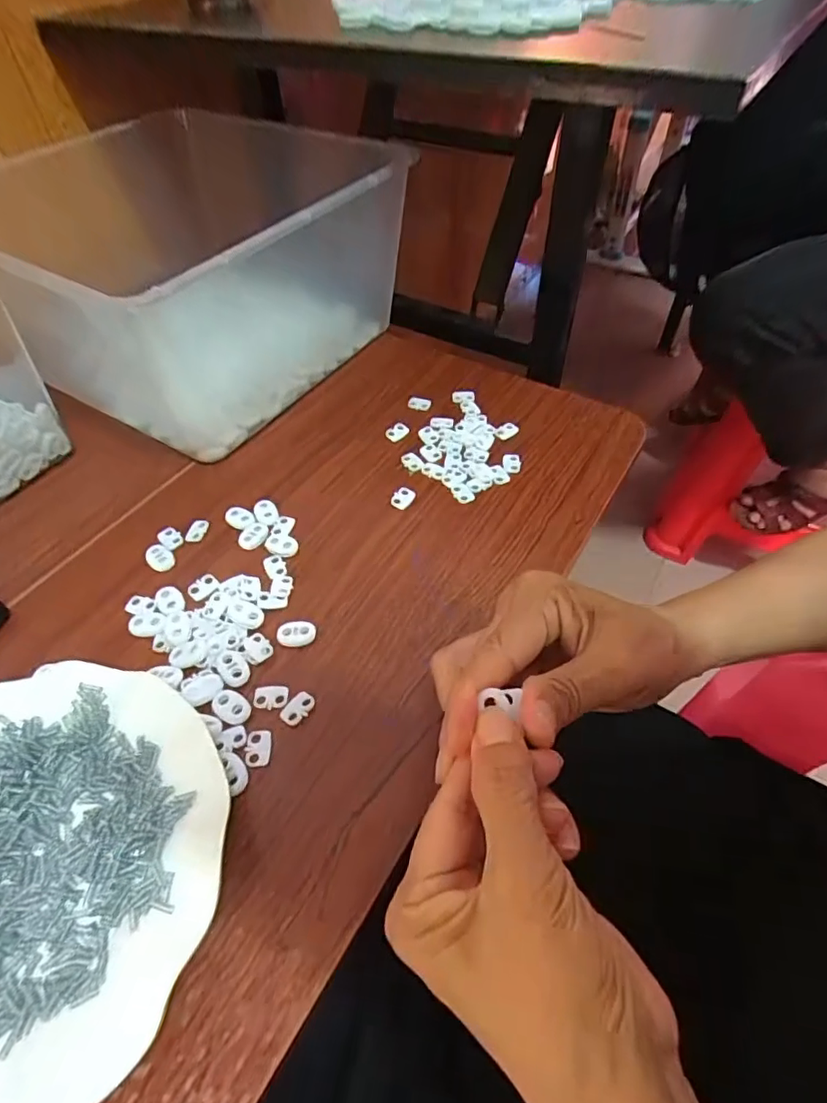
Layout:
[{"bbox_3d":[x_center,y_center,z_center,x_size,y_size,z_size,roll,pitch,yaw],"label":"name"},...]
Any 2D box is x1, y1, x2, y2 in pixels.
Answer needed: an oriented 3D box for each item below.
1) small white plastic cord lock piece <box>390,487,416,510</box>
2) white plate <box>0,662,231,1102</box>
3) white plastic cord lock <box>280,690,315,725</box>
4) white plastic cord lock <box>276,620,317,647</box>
[{"bbox_3d":[-0.007,-0.039,0.397,0.014,0.005,0.019,18,53,15],"label":"small white plastic cord lock piece"},{"bbox_3d":[-0.176,0.142,0.246,0.176,0.021,0.179,0,50,1],"label":"white plate"},{"bbox_3d":[-0.063,0.085,0.302,0.013,0.004,0.019,24,55,19],"label":"white plastic cord lock"},{"bbox_3d":[-0.069,0.049,0.329,0.022,0.004,0.015,-3,50,-2],"label":"white plastic cord lock"}]

